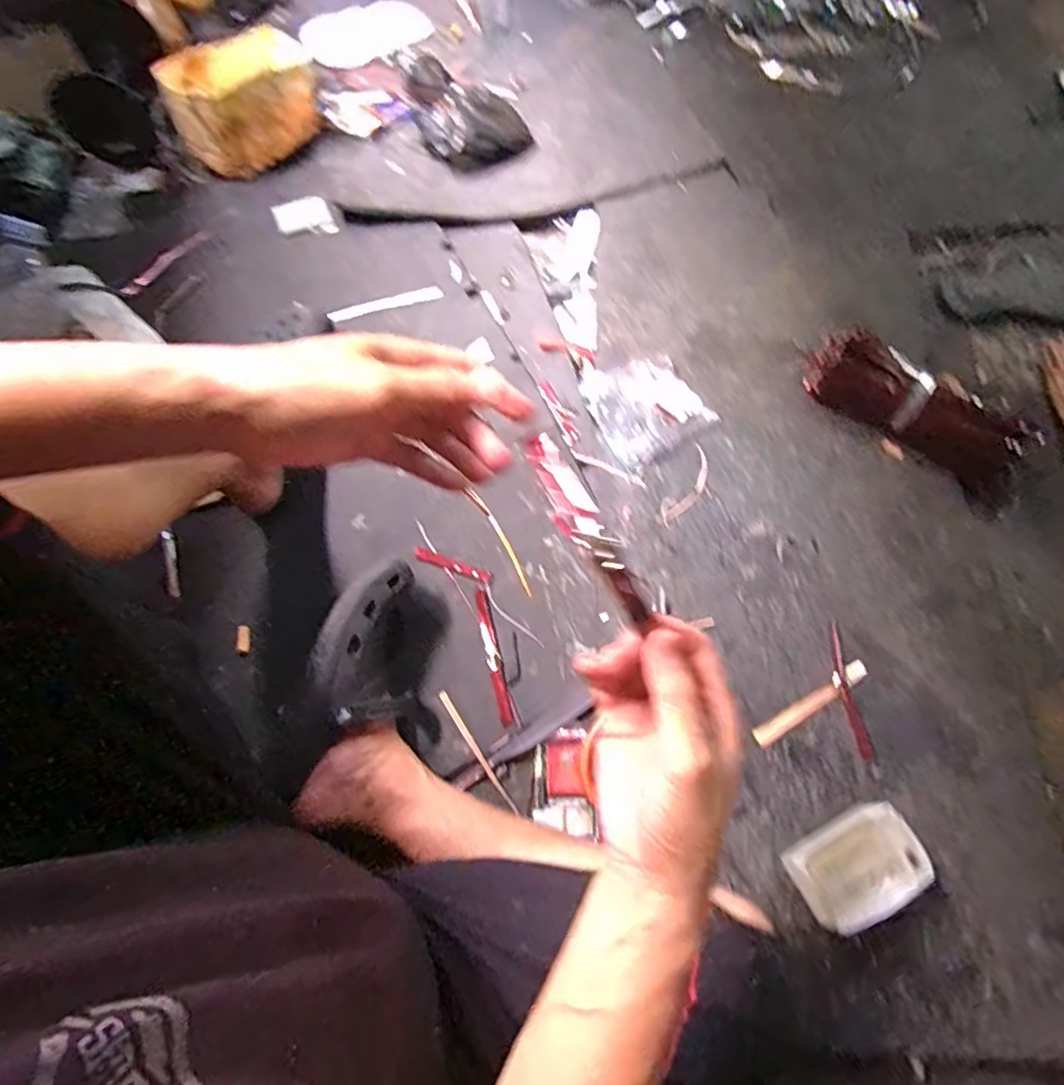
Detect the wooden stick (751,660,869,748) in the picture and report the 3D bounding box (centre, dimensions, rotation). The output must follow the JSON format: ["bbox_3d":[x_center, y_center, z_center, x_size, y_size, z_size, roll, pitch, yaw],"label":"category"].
[{"bbox_3d":[0.283,0.163,0.626,0.137,0.010,0.019,-29,72,-12],"label":"wooden stick"}]

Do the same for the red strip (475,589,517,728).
[{"bbox_3d":[-0.041,0.122,0.660,0.015,0.005,0.146,-13,69,-7],"label":"red strip"}]

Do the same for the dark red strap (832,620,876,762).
[{"bbox_3d":[0.322,0.150,0.631,0.019,0.007,0.136,-5,68,-4],"label":"dark red strap"}]

